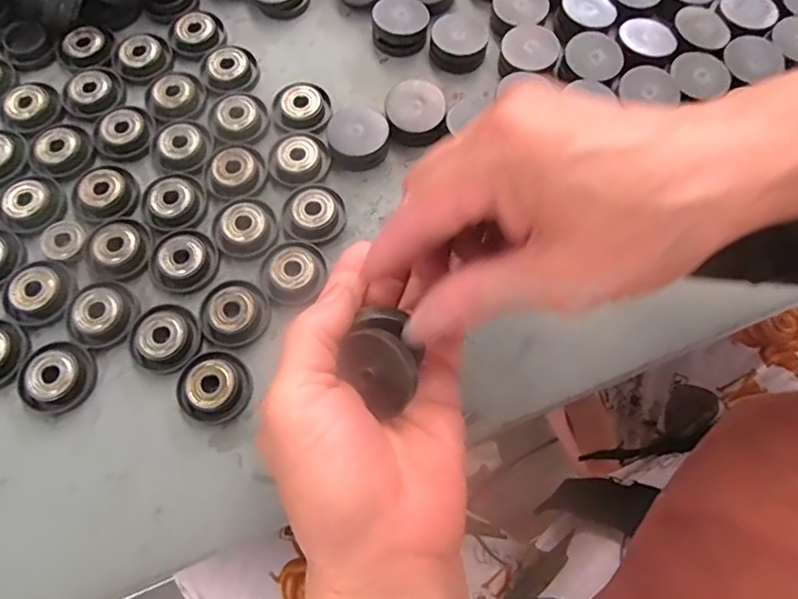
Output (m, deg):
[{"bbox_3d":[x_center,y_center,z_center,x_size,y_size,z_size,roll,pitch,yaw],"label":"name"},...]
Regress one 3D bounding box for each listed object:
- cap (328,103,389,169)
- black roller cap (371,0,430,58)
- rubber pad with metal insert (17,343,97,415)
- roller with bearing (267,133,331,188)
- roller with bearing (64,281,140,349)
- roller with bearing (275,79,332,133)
[{"bbox_3d":[-0.022,-0.088,0.296,0.031,0.011,0.038,-20,70,-7],"label":"cap"},{"bbox_3d":[0.001,-0.160,0.322,0.032,0.014,0.035,0,69,0],"label":"black roller cap"},{"bbox_3d":[-0.157,0.036,0.250,0.029,0.009,0.032,28,72,10],"label":"rubber pad with metal insert"},{"bbox_3d":[-0.053,-0.075,0.292,0.030,0.009,0.029,0,69,0],"label":"roller with bearing"},{"bbox_3d":[-0.143,0.006,0.262,0.029,0.015,0.032,-7,69,-2],"label":"roller with bearing"},{"bbox_3d":[-0.051,-0.108,0.303,0.029,0.008,0.032,26,71,10],"label":"roller with bearing"}]

